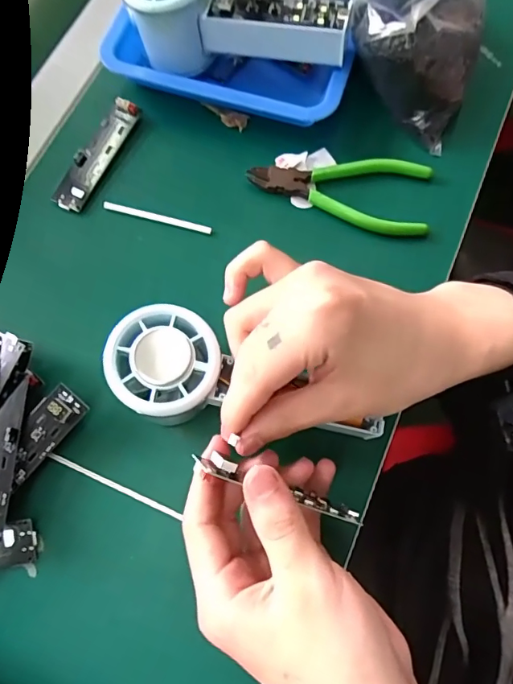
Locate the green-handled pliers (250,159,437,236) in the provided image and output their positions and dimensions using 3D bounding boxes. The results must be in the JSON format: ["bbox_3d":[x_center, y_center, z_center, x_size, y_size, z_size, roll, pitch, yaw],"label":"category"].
[{"bbox_3d":[0.057,-0.107,0.338,0.123,0.013,0.054,11,73,4],"label":"green-handled pliers"}]

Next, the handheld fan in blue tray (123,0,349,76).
[{"bbox_3d":[-0.016,-0.210,0.337,0.151,0.066,0.057,19,74,7],"label":"handheld fan in blue tray"}]

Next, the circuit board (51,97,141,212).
[{"bbox_3d":[-0.114,-0.135,0.342,0.023,0.009,0.092,24,75,8],"label":"circuit board"}]

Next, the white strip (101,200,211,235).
[{"bbox_3d":[-0.068,-0.086,0.331,0.076,0.004,0.006,13,73,5],"label":"white strip"}]

